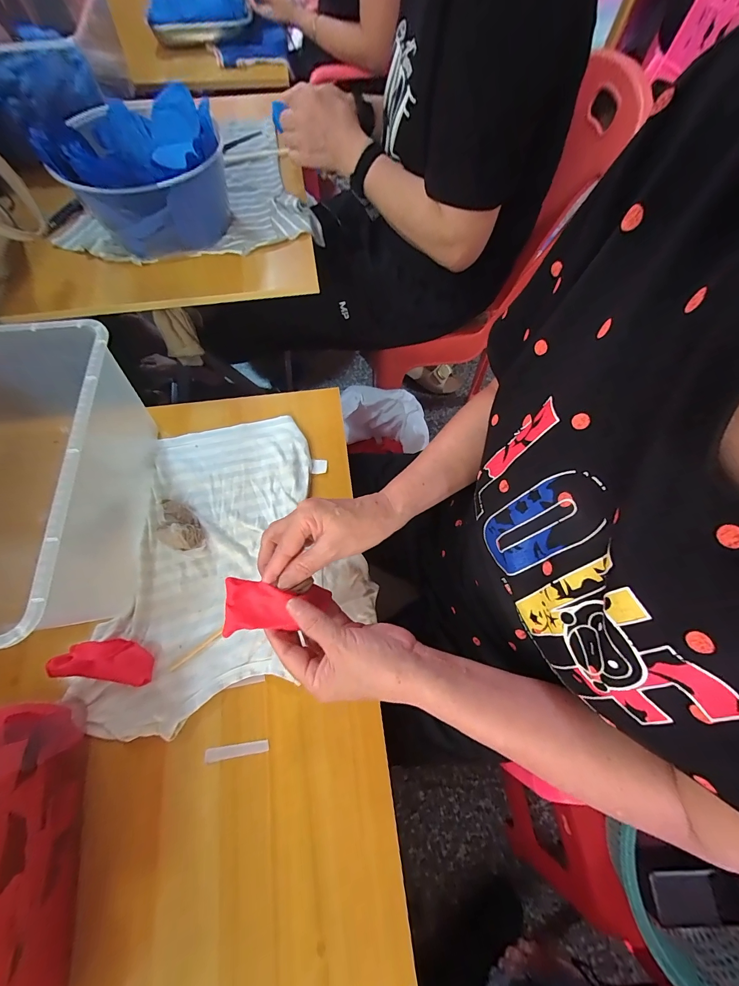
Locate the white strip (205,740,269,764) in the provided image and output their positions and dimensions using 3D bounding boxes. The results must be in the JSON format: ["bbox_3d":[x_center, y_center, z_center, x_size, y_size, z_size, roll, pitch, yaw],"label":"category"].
[{"bbox_3d":[-0.128,0.248,0.329,0.059,0.004,0.011,-8,68,-5],"label":"white strip"}]

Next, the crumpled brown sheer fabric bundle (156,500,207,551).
[{"bbox_3d":[-0.222,0.035,0.388,0.038,0.035,0.074,-31,72,-13],"label":"crumpled brown sheer fabric bundle"}]

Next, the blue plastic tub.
[{"bbox_3d":[-0.315,-0.452,0.495,0.209,0.113,0.224,0,67,-1],"label":"blue plastic tub"}]

